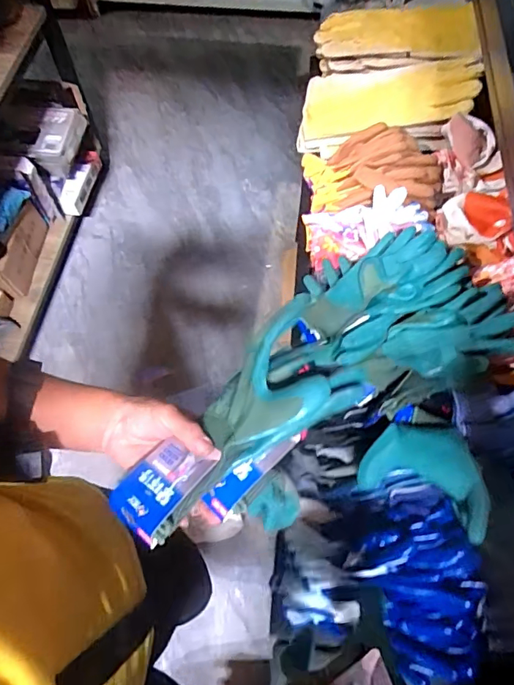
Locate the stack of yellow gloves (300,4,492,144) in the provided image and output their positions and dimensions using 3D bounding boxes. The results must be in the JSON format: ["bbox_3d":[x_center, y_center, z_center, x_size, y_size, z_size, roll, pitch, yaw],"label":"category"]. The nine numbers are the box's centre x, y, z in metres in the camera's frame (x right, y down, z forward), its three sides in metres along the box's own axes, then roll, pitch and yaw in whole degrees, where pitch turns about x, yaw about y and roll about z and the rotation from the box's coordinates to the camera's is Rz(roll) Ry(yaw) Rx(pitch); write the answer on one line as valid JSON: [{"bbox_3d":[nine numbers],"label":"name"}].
[{"bbox_3d":[0.248,-0.482,0.944,0.342,0.048,0.165,-1,63,23],"label":"stack of yellow gloves"}]

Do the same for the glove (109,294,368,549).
[{"bbox_3d":[-0.019,0.078,0.432,0.237,0.062,0.097,-40,68,-5],"label":"glove"}]

